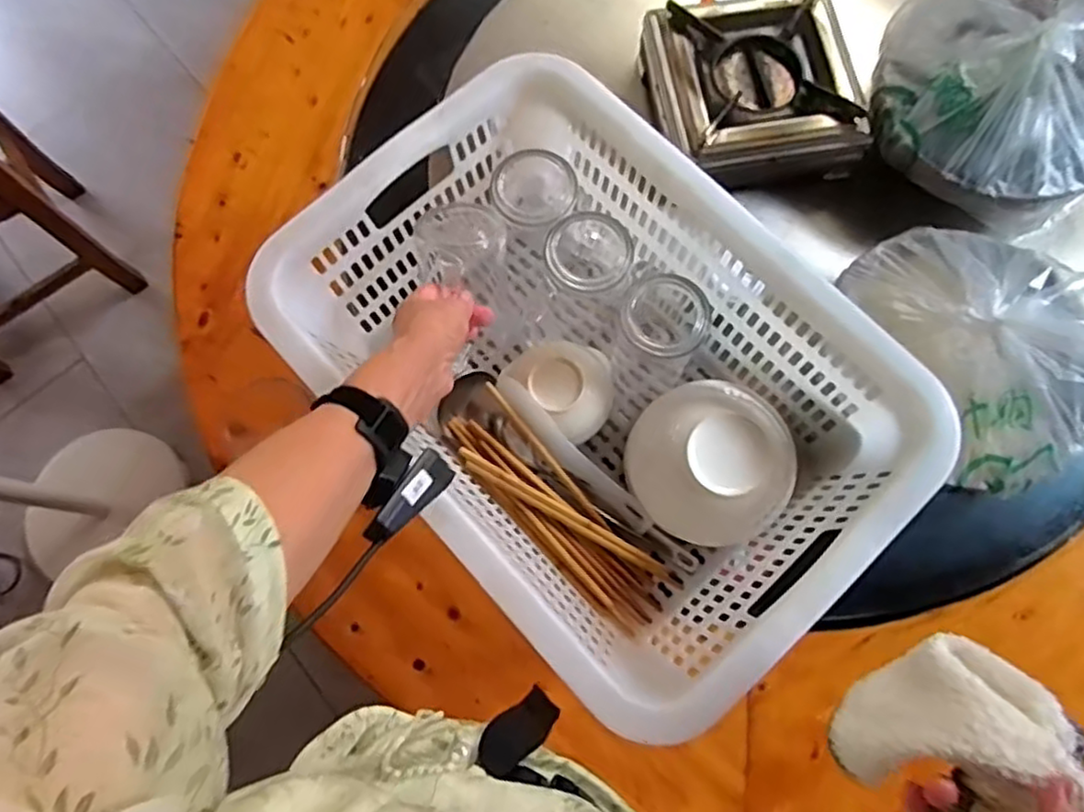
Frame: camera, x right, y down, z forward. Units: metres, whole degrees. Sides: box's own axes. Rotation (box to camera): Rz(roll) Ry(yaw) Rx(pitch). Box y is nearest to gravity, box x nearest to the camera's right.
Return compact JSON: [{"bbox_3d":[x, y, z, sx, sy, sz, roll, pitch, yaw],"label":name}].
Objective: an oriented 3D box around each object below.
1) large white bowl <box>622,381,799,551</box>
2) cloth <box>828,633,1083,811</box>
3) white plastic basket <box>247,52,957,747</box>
[{"bbox_3d":[0.157,0.048,0.636,0.143,0.077,0.151,0,76,1],"label":"large white bowl"},{"bbox_3d":[0.234,0.196,0.373,0.102,0.087,0.104,-32,77,-7],"label":"cloth"},{"bbox_3d":[0.040,-0.022,0.628,0.356,0.184,0.506,-43,79,-9],"label":"white plastic basket"}]

